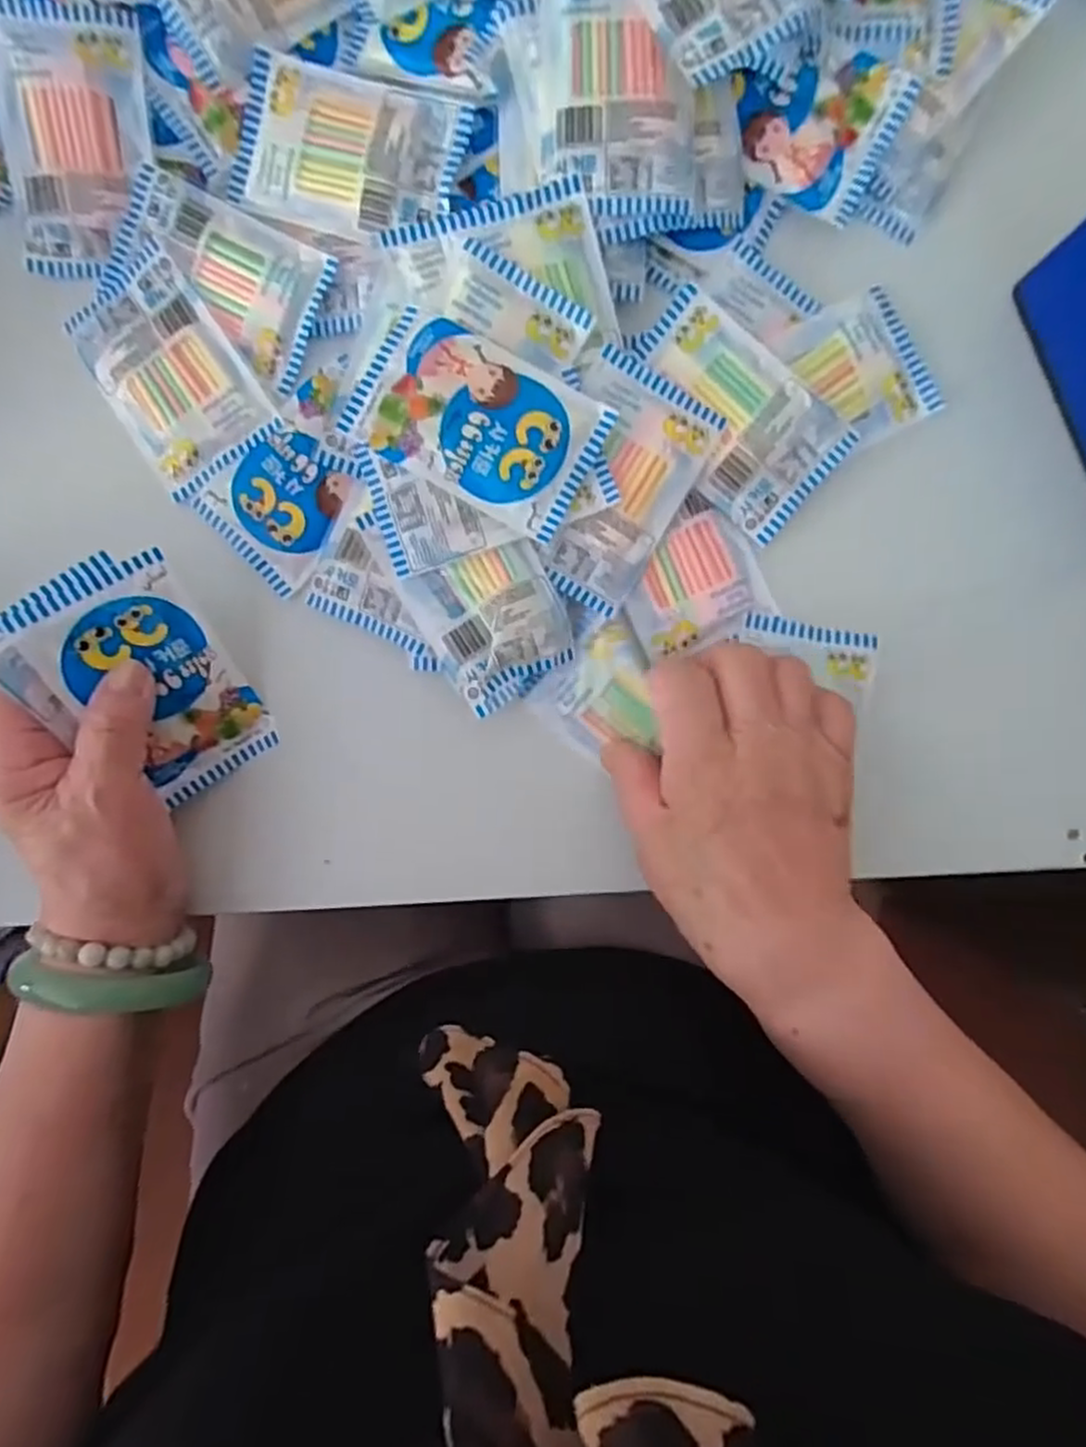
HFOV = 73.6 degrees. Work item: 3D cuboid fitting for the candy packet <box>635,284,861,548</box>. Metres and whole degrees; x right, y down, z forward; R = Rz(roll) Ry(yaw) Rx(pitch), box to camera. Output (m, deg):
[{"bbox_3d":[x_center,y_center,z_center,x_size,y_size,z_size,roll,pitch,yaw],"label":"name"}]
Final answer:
[{"bbox_3d":[0.084,-0.138,0.327,0.101,0.007,0.062,42,91,0],"label":"candy packet"}]

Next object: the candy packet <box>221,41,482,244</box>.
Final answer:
[{"bbox_3d":[-0.088,-0.255,0.321,0.100,0.007,0.065,20,91,1],"label":"candy packet"}]

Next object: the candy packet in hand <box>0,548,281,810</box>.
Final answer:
[{"bbox_3d":[-0.170,-0.014,0.313,0.072,0.010,0.105,-39,129,-17],"label":"candy packet in hand"}]

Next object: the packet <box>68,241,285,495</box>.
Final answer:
[{"bbox_3d":[-0.175,-0.165,0.342,0.062,0.009,0.099,-33,90,1],"label":"packet"}]

